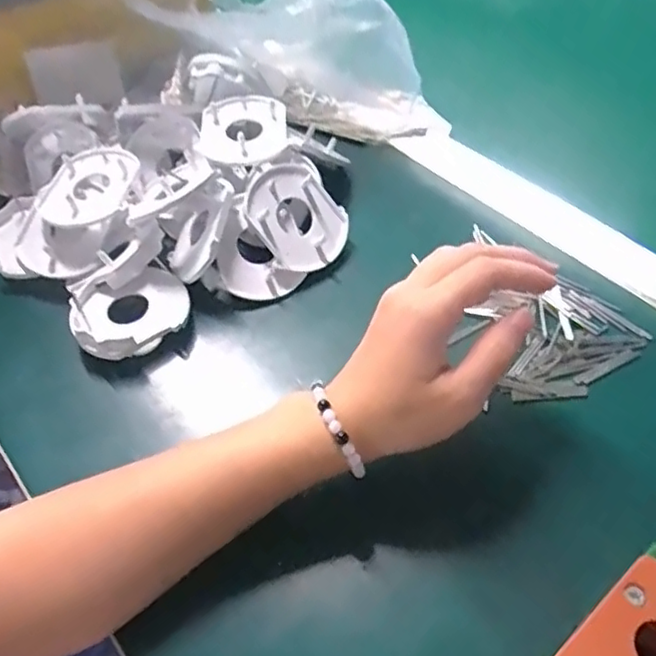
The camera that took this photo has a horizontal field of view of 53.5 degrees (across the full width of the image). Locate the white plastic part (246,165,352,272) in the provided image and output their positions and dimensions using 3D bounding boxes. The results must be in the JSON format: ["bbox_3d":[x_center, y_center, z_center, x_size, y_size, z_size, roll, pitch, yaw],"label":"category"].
[{"bbox_3d":[-0.020,-0.071,0.423,0.068,0.015,0.058,46,67,-11],"label":"white plastic part"}]

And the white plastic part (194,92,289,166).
[{"bbox_3d":[-0.058,-0.137,0.446,0.059,0.018,0.066,-4,50,-1],"label":"white plastic part"}]

